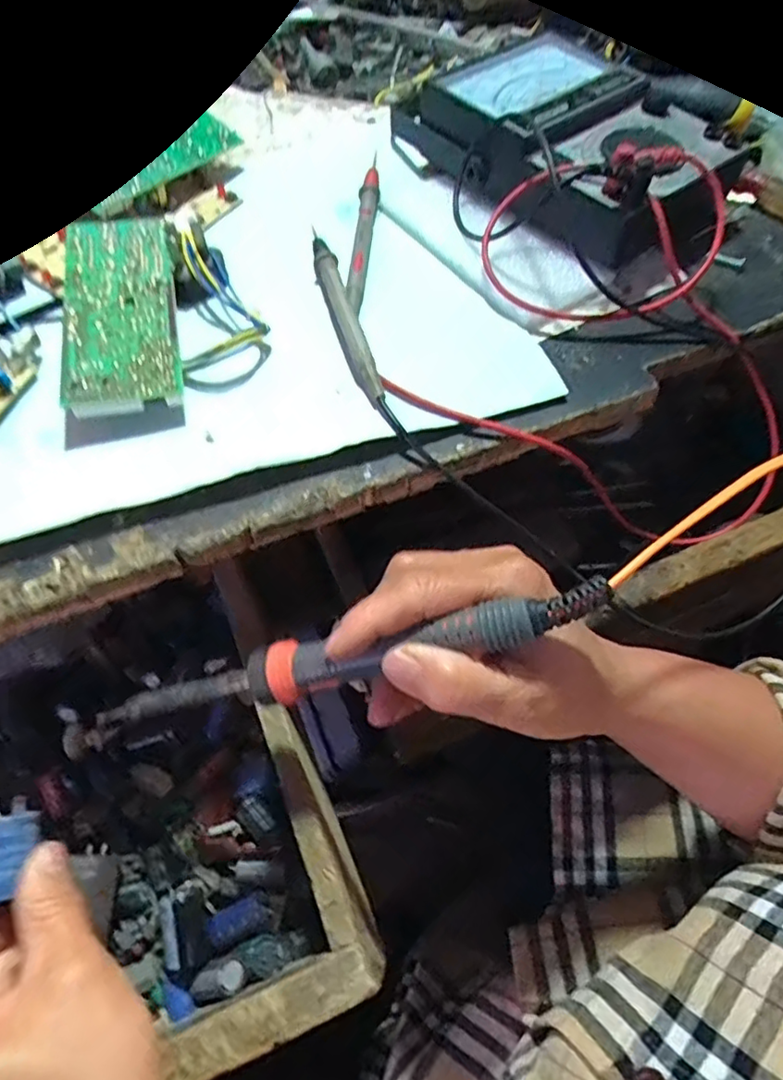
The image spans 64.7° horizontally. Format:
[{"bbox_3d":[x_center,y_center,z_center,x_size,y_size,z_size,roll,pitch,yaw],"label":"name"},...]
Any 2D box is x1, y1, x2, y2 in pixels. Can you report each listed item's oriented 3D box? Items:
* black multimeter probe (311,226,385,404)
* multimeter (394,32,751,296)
[{"bbox_3d":[-0.024,-0.118,0.322,0.013,0.011,0.126,-14,60,-9],"label":"black multimeter probe"},{"bbox_3d":[0.104,-0.235,0.363,0.199,0.056,0.127,37,65,20],"label":"multimeter"}]

